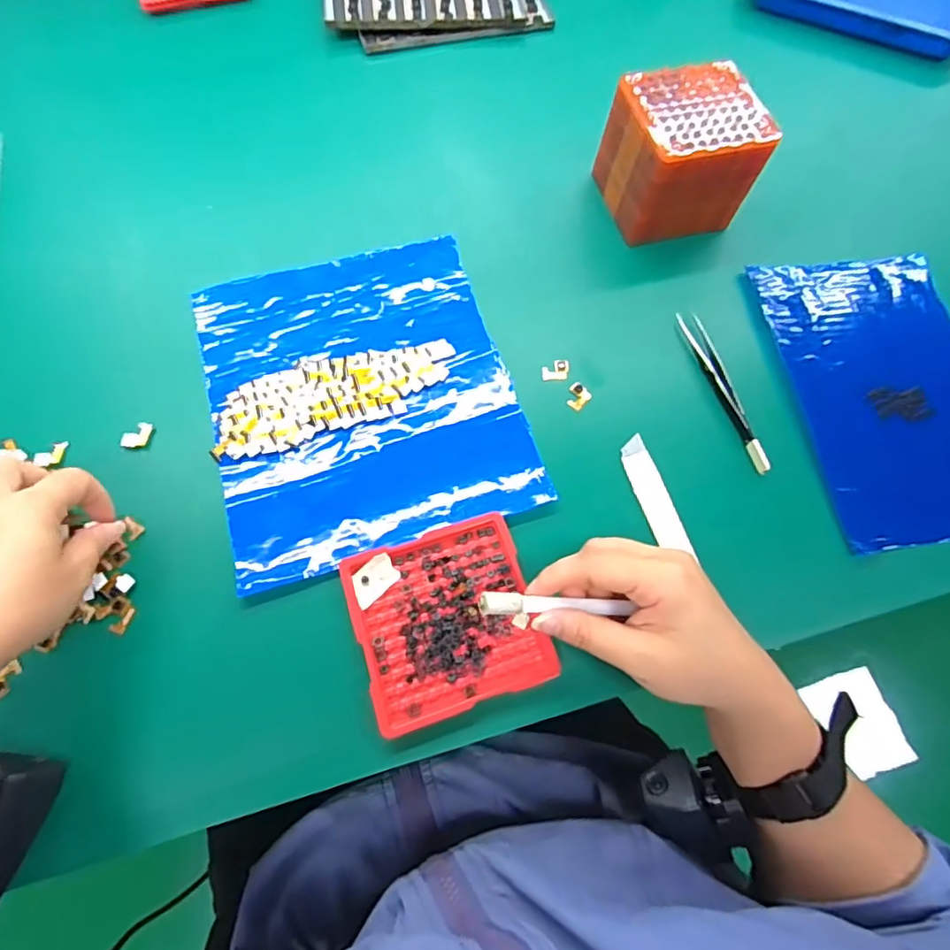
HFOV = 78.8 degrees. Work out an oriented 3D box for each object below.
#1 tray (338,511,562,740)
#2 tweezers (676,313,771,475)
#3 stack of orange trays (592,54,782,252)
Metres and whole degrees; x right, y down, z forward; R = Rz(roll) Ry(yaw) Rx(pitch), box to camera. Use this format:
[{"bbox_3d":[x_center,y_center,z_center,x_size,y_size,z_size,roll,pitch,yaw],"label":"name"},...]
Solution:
[{"bbox_3d":[-0.016,0.081,0.328,0.099,0.012,0.099,-17,70,-9],"label":"tray"},{"bbox_3d":[0.170,-0.060,0.393,0.013,0.011,0.126,-13,70,-8],"label":"tweezers"},{"bbox_3d":[0.152,-0.237,0.434,0.095,0.079,0.087,-14,70,-8],"label":"stack of orange trays"}]

